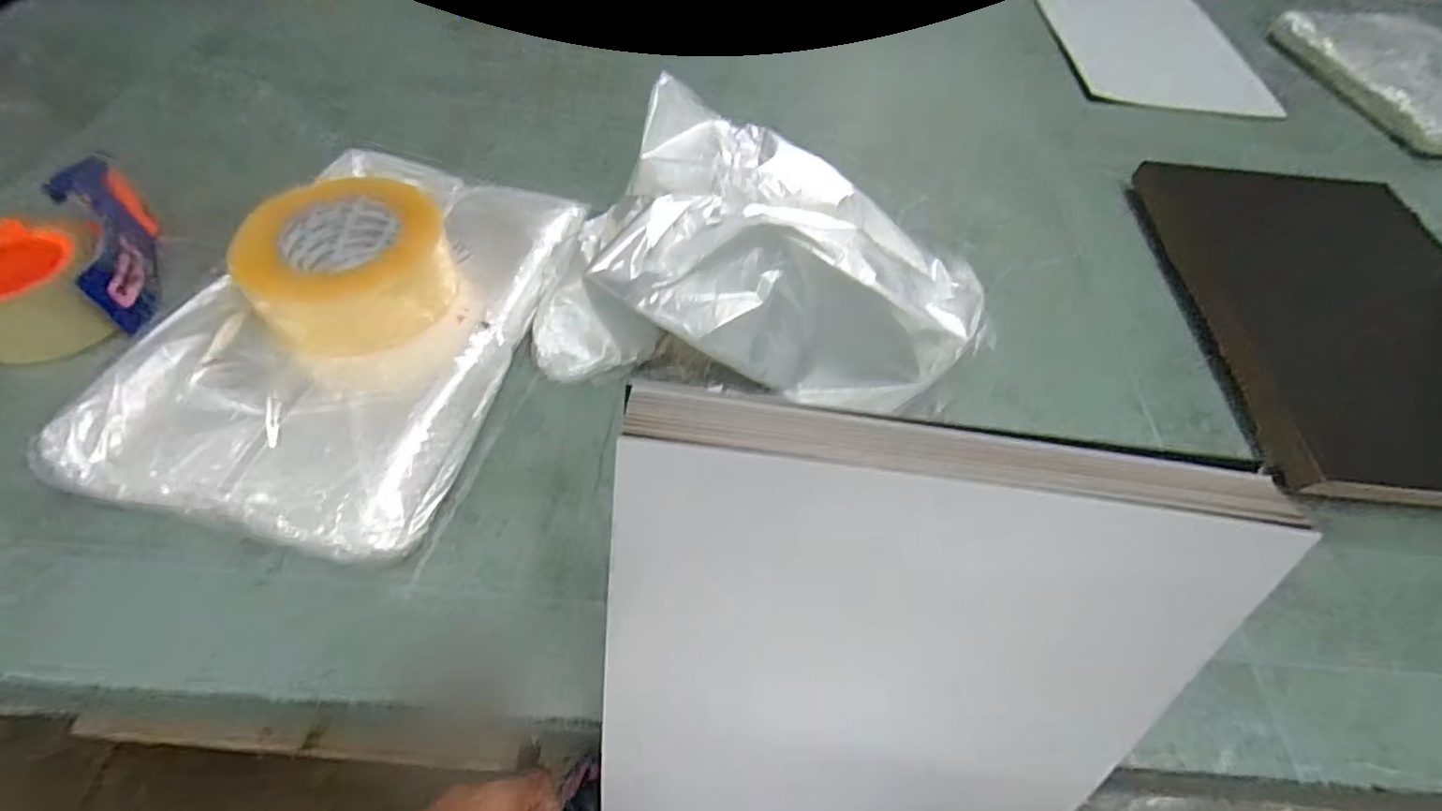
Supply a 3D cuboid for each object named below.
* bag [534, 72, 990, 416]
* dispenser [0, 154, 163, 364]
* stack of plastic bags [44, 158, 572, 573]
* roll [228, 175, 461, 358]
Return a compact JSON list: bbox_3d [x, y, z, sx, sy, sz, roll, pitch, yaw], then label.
[{"bbox_3d":[0.027,-0.104,0.451,0.298,0.132,0.166,7,55,1],"label":"bag"},{"bbox_3d":[-0.498,-0.109,0.459,0.100,0.058,0.163,-22,59,-18],"label":"dispenser"},{"bbox_3d":[-0.255,-0.064,0.450,0.223,0.055,0.337,12,55,5],"label":"stack of plastic bags"},{"bbox_3d":[-0.257,-0.097,0.432,0.131,0.072,0.104,-33,64,-24],"label":"roll"}]

